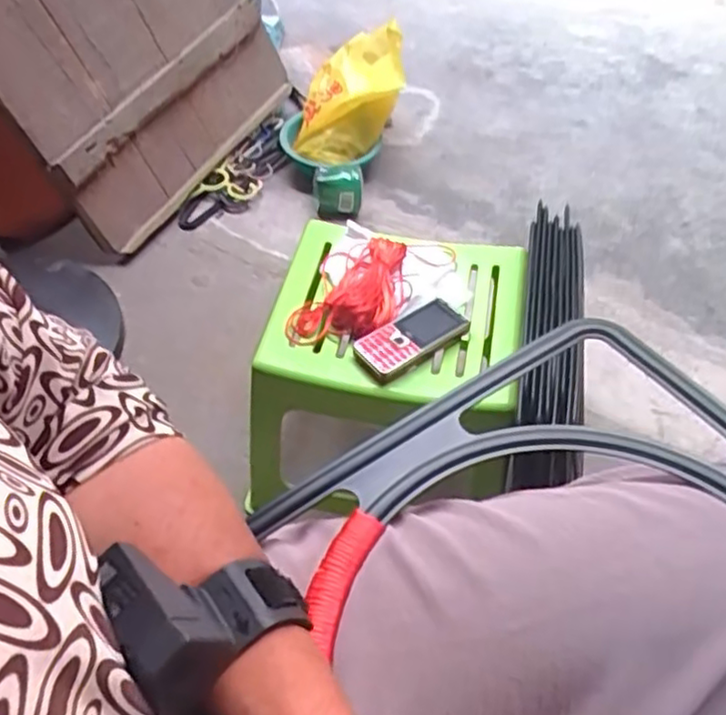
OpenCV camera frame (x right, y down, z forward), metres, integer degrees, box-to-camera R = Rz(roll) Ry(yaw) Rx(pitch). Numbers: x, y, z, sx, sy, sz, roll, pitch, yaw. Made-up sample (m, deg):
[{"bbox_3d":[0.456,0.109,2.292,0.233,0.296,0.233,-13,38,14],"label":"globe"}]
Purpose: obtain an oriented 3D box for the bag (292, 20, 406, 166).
[{"bbox_3d":[-0.016,-0.622,1.649,0.223,0.179,0.440,5,51,4],"label":"bag"}]

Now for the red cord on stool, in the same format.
[{"bbox_3d":[-0.001,-0.074,0.813,0.092,0.031,0.193,29,57,21],"label":"red cord on stool"}]

